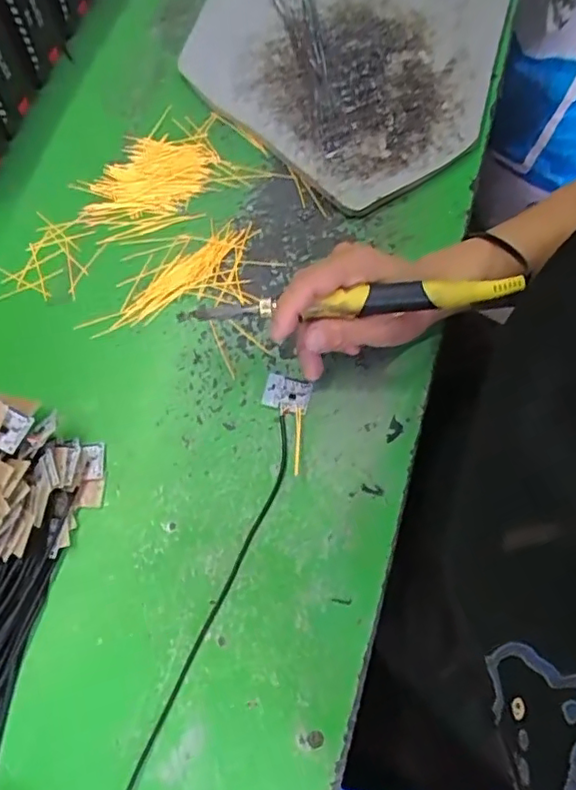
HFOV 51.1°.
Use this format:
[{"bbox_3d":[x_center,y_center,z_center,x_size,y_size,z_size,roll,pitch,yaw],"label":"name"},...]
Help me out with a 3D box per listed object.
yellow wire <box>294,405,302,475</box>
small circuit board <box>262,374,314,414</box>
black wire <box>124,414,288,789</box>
[{"bbox_3d":[0.007,0.031,0.409,0.004,0.006,0.051,4,57,-1],"label":"yellow wire"},{"bbox_3d":[-0.001,-0.001,0.422,0.033,0.004,0.024,17,70,4],"label":"small circuit board"},{"bbox_3d":[-0.048,0.141,0.373,0.018,0.004,0.279,21,70,5],"label":"black wire"}]

